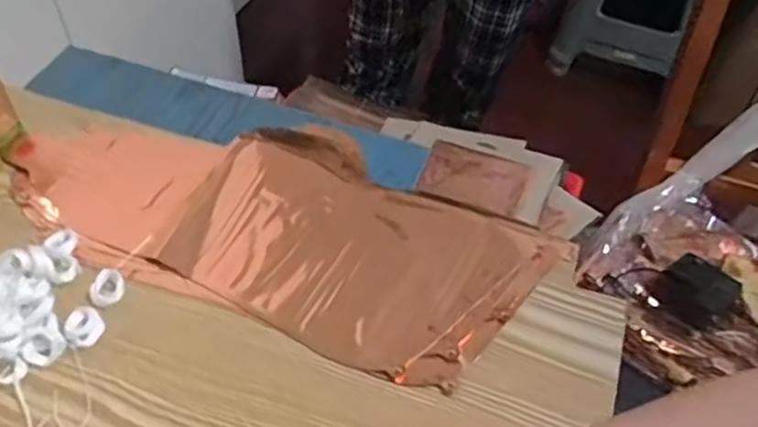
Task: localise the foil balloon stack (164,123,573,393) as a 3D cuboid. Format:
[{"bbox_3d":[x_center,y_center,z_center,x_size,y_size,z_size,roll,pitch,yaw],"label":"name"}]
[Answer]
[{"bbox_3d":[-0.019,0.023,0.548,0.281,0.014,0.180,23,52,16],"label":"foil balloon stack"}]

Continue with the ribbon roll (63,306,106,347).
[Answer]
[{"bbox_3d":[-0.207,0.080,0.493,0.025,0.011,0.027,2,50,-2],"label":"ribbon roll"}]

